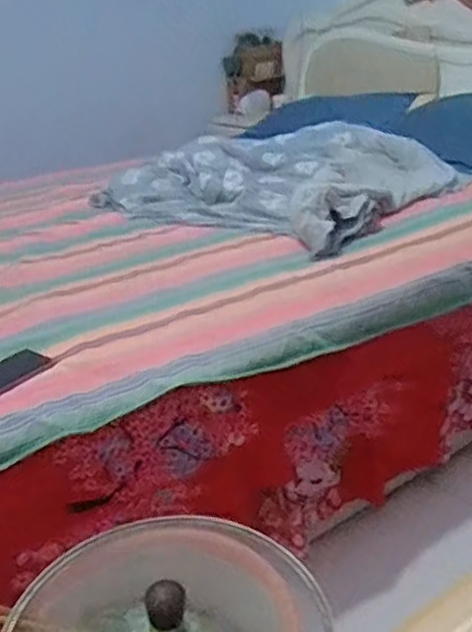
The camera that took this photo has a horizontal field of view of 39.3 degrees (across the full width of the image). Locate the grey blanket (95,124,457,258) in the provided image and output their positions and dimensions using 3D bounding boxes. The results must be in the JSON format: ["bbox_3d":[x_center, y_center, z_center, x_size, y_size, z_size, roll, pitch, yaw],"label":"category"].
[{"bbox_3d":[0.118,-0.396,1.851,0.836,0.152,0.768,17,34,41],"label":"grey blanket"}]

